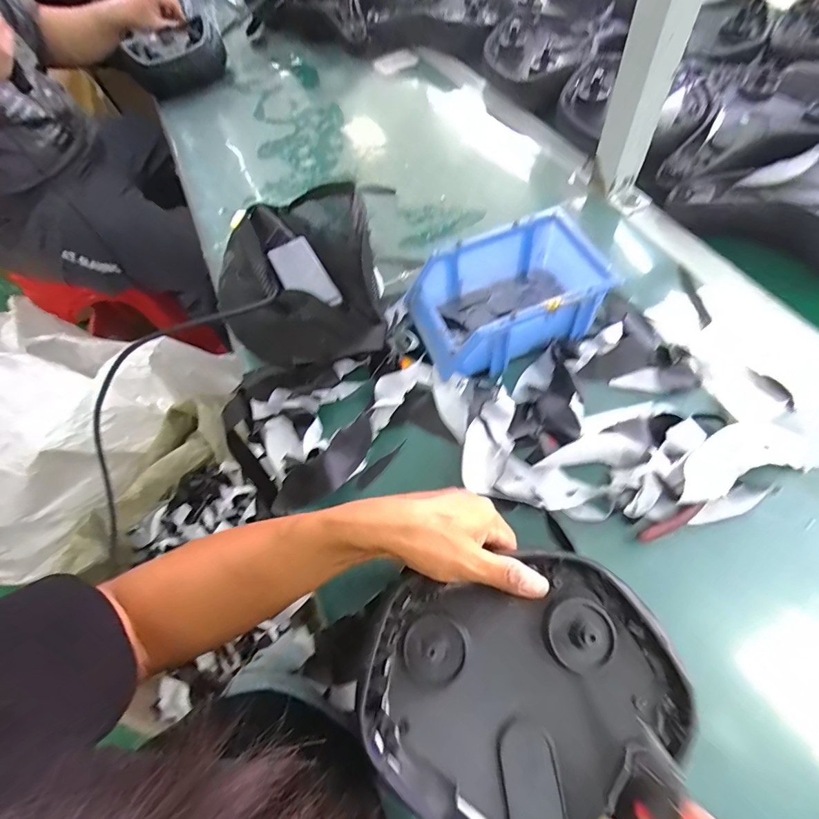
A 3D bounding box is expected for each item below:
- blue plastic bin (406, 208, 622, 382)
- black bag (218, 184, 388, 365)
[{"bbox_3d":[0.095,-0.114,0.422,0.180,0.067,0.121,-22,61,-3],"label":"blue plastic bin"},{"bbox_3d":[-0.134,-0.167,0.465,0.185,0.094,0.289,-21,61,-3],"label":"black bag"}]

